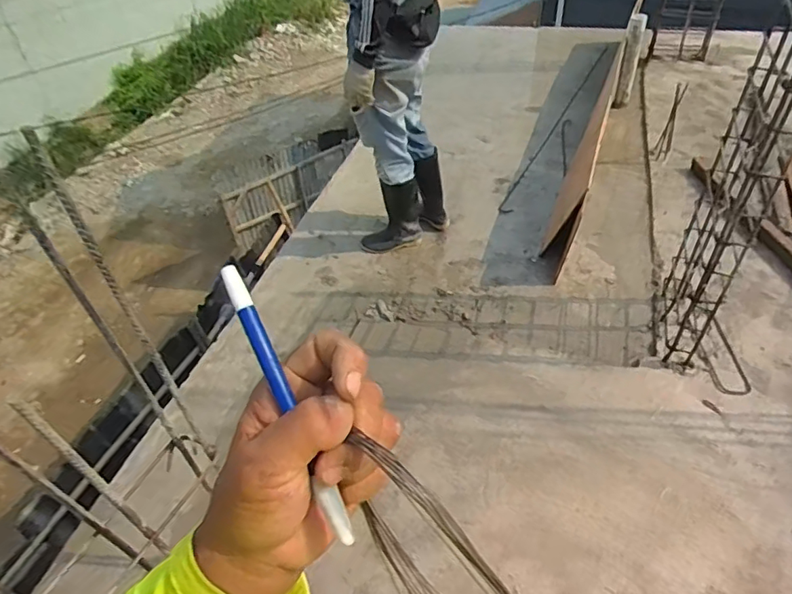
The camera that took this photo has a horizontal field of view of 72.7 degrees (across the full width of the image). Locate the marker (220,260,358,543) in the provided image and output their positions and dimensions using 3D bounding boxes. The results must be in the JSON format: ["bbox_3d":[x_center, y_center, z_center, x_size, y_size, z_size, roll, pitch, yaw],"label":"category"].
[{"bbox_3d":[-0.053,0.051,0.261,0.011,0.011,0.143,-24,84,-18],"label":"marker"}]

